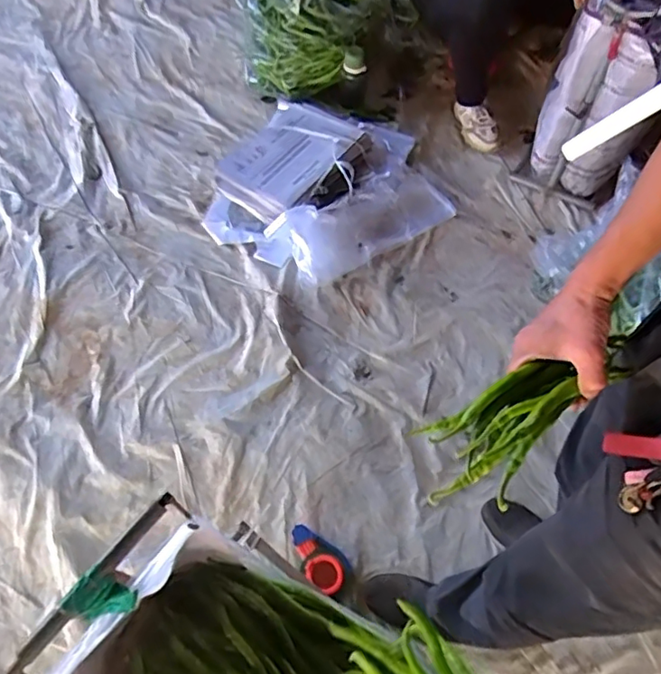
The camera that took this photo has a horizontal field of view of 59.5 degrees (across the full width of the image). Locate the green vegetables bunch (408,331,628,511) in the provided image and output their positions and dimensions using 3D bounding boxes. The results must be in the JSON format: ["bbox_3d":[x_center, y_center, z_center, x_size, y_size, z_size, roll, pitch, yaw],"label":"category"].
[{"bbox_3d":[0.186,0.062,0.551,0.239,0.057,0.091,-35,67,-12],"label":"green vegetables bunch"}]

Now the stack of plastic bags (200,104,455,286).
[{"bbox_3d":[-0.044,-0.472,1.755,0.687,0.117,0.630,-29,62,-15],"label":"stack of plastic bags"}]

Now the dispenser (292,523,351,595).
[{"bbox_3d":[-0.026,0.463,1.191,0.153,0.057,0.097,29,63,14],"label":"dispenser"}]

